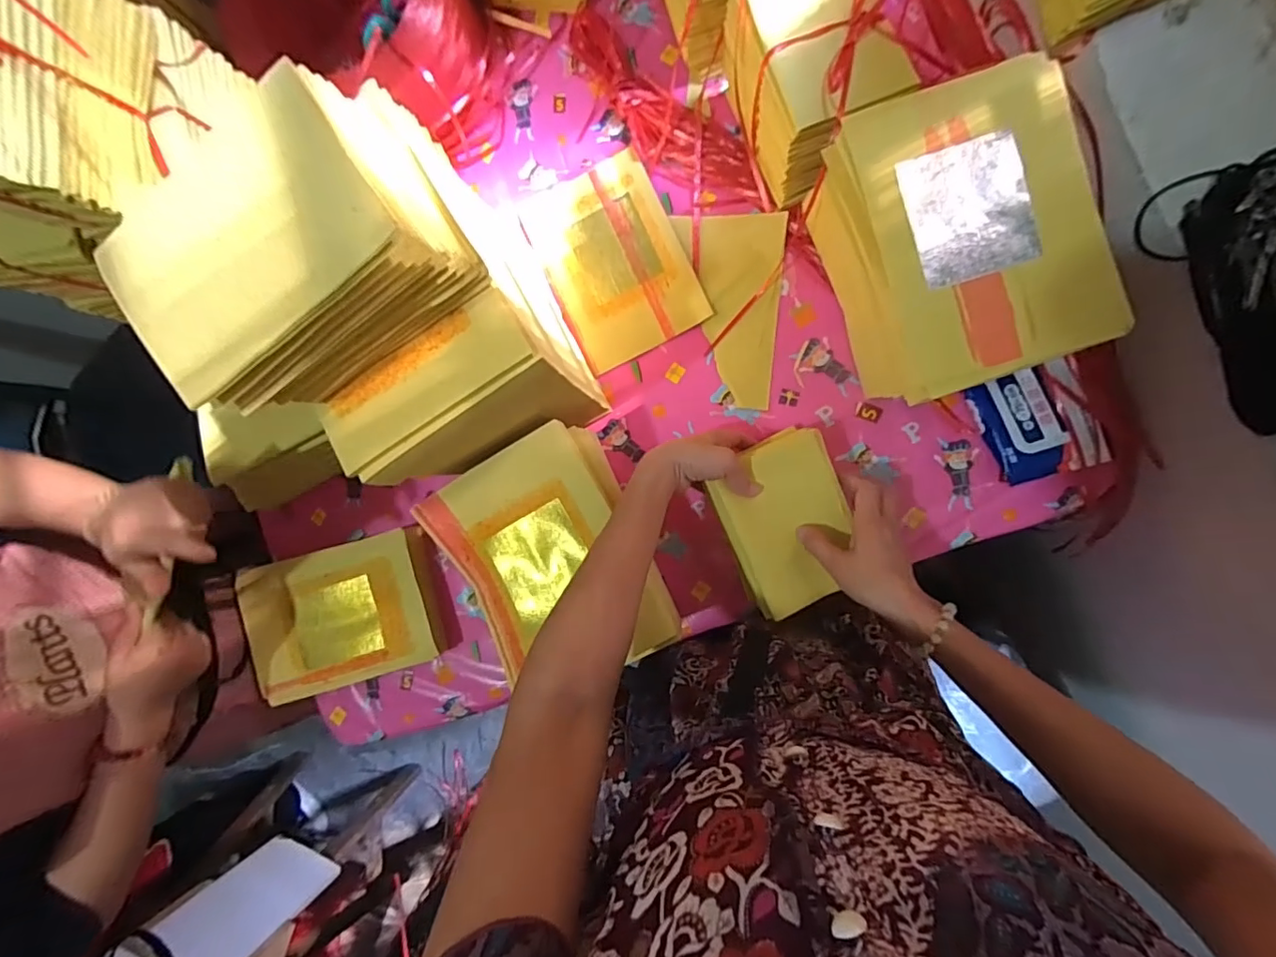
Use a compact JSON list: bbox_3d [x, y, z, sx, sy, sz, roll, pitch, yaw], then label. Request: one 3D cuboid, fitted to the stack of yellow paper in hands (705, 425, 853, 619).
[{"bbox_3d":[0.150,0.044,0.532,0.122,0.018,0.165,-22,86,8],"label":"stack of yellow paper in hands"}]

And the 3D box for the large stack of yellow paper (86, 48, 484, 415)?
[{"bbox_3d":[-0.207,-0.137,0.329,0.178,0.119,0.121,-37,84,6],"label":"large stack of yellow paper"}]

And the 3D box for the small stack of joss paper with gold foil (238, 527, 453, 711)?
[{"bbox_3d":[-0.362,0.168,0.675,0.219,0.065,0.167,-15,87,8],"label":"small stack of joss paper with gold foil"}]

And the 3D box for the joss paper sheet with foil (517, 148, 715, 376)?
[{"bbox_3d":[-0.029,-0.268,0.659,0.159,0.006,0.235,-26,86,8],"label":"joss paper sheet with foil"}]

